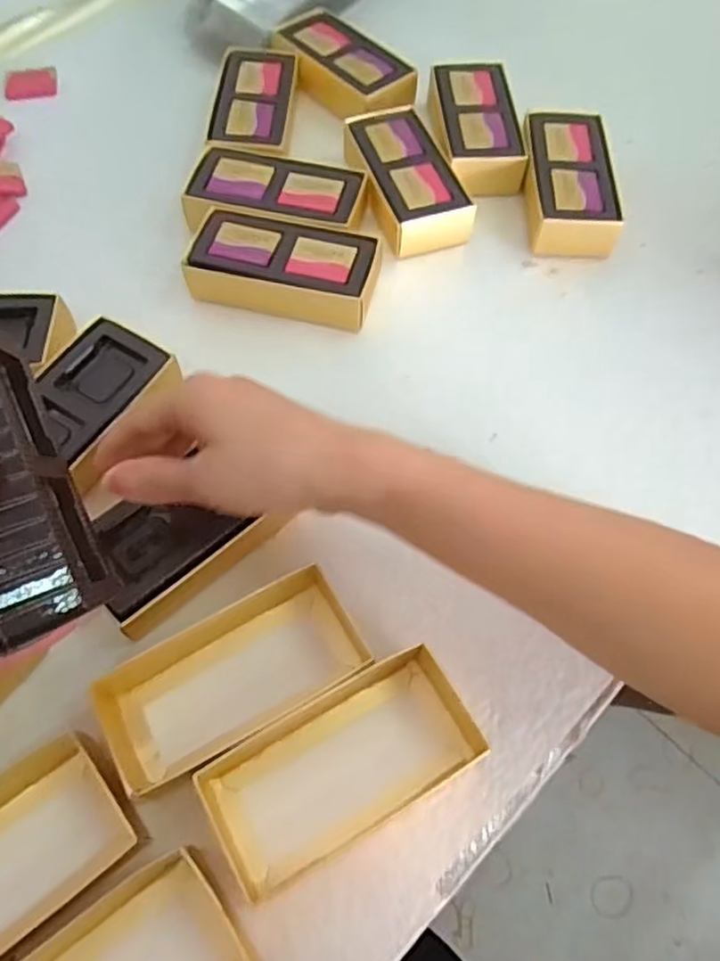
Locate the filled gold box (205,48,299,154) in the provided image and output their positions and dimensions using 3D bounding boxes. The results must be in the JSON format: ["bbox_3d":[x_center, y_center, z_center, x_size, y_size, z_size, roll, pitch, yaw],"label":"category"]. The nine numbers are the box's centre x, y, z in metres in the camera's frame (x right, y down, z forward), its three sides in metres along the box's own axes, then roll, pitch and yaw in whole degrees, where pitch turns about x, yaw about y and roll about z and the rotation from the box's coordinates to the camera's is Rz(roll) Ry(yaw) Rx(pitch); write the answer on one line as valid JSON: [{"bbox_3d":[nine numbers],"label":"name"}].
[{"bbox_3d":[-0.079,-0.278,0.513,0.058,0.030,0.119,1,62,-1],"label":"filled gold box"}]

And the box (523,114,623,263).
[{"bbox_3d":[0.147,-0.211,0.479,0.060,0.033,0.122,2,63,0],"label":"box"}]

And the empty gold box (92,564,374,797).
[{"bbox_3d":[-0.060,0.091,0.324,0.121,0.025,0.061,-29,67,-14],"label":"empty gold box"}]

